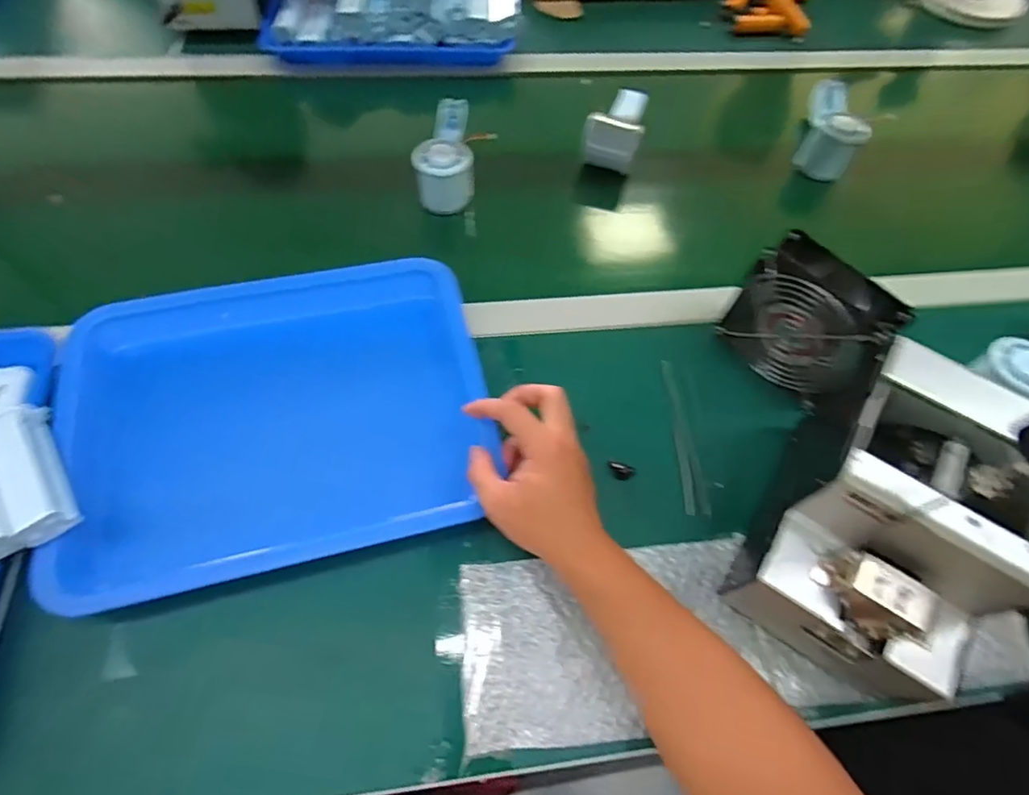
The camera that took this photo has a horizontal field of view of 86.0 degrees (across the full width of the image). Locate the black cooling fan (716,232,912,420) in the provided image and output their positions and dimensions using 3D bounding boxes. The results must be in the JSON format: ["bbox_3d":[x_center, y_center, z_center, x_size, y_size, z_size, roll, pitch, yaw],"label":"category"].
[{"bbox_3d":[0.257,-0.060,0.479,0.051,0.111,0.130,-34,67,-21],"label":"black cooling fan"}]

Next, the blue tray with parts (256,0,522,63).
[{"bbox_3d":[-0.172,-0.562,0.771,0.341,0.083,0.213,-5,60,-6],"label":"blue tray with parts"}]

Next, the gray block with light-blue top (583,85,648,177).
[{"bbox_3d":[0.125,-0.336,0.673,0.065,0.057,0.161,14,60,4],"label":"gray block with light-blue top"}]

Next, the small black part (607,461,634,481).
[{"bbox_3d":[0.089,0.062,0.470,0.021,0.007,0.011,30,62,13],"label":"small black part"}]

